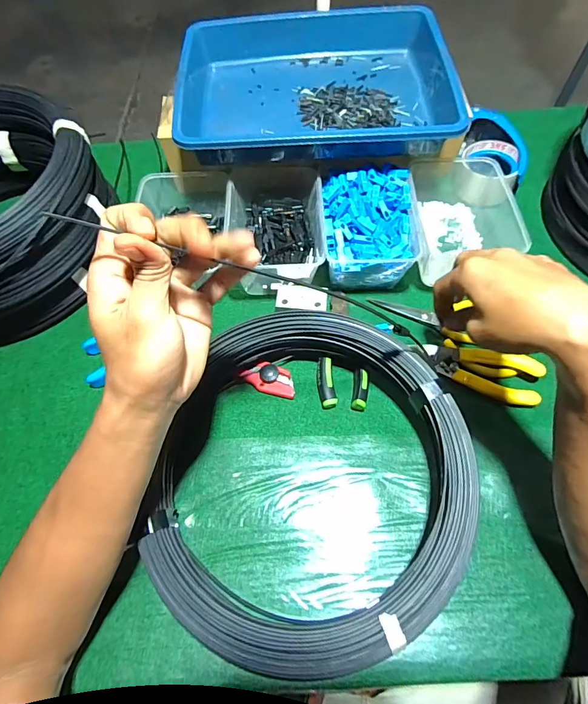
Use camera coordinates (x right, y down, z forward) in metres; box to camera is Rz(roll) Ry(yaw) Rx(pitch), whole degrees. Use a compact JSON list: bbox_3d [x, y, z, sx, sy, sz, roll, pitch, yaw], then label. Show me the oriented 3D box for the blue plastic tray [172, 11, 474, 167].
[{"bbox_3d":[0.026,-0.362,0.518,0.338,0.064,0.255,-3,61,2],"label":"blue plastic tray"}]

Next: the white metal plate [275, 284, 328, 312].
[{"bbox_3d":[0.010,-0.066,0.467,0.062,0.004,0.033,1,77,2],"label":"white metal plate"}]

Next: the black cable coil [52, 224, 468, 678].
[{"bbox_3d":[0.002,0.090,0.367,0.296,0.060,0.341,-26,64,-9],"label":"black cable coil"}]

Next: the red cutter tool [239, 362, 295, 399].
[{"bbox_3d":[-0.030,0.031,0.436,0.064,0.015,0.033,9,64,8],"label":"red cutter tool"}]

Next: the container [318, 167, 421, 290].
[{"bbox_3d":[0.095,-0.165,0.497,0.120,0.073,0.159,-3,63,2],"label":"container"}]

